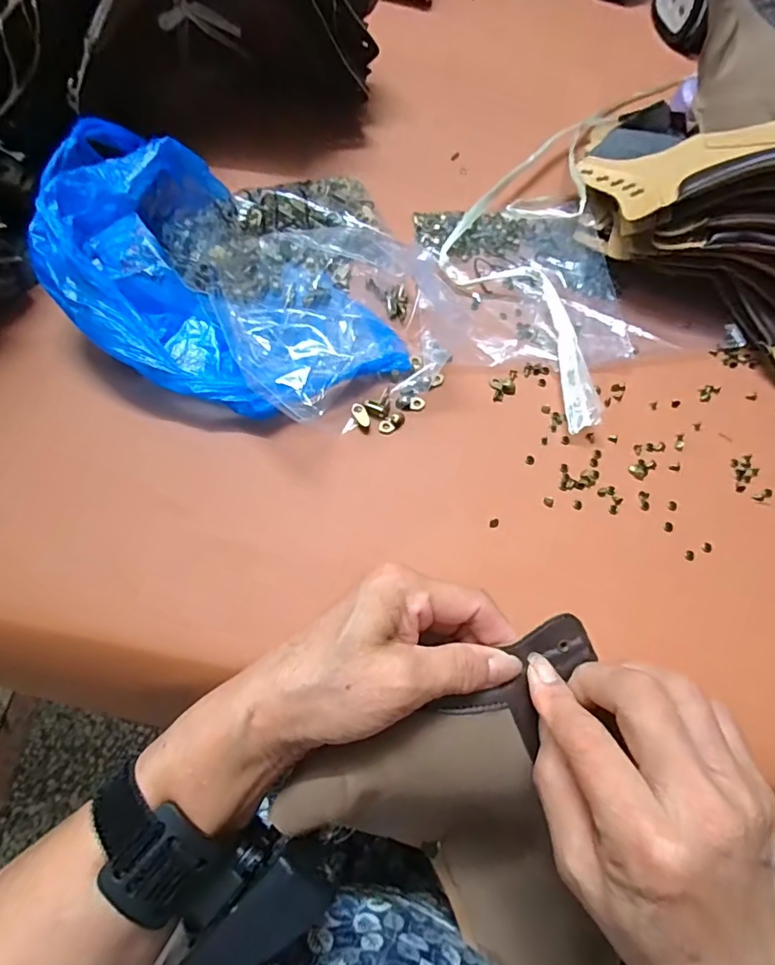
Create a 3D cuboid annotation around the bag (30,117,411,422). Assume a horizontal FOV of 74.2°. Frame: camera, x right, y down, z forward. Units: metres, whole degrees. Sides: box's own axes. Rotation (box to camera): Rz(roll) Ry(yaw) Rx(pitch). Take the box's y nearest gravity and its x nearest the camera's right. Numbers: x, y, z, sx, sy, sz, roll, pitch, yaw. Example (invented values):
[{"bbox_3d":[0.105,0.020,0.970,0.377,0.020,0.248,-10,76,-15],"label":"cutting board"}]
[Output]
[{"bbox_3d":[-0.113,-0.135,0.332,0.167,0.067,0.241,-41,73,-19],"label":"bag"}]

